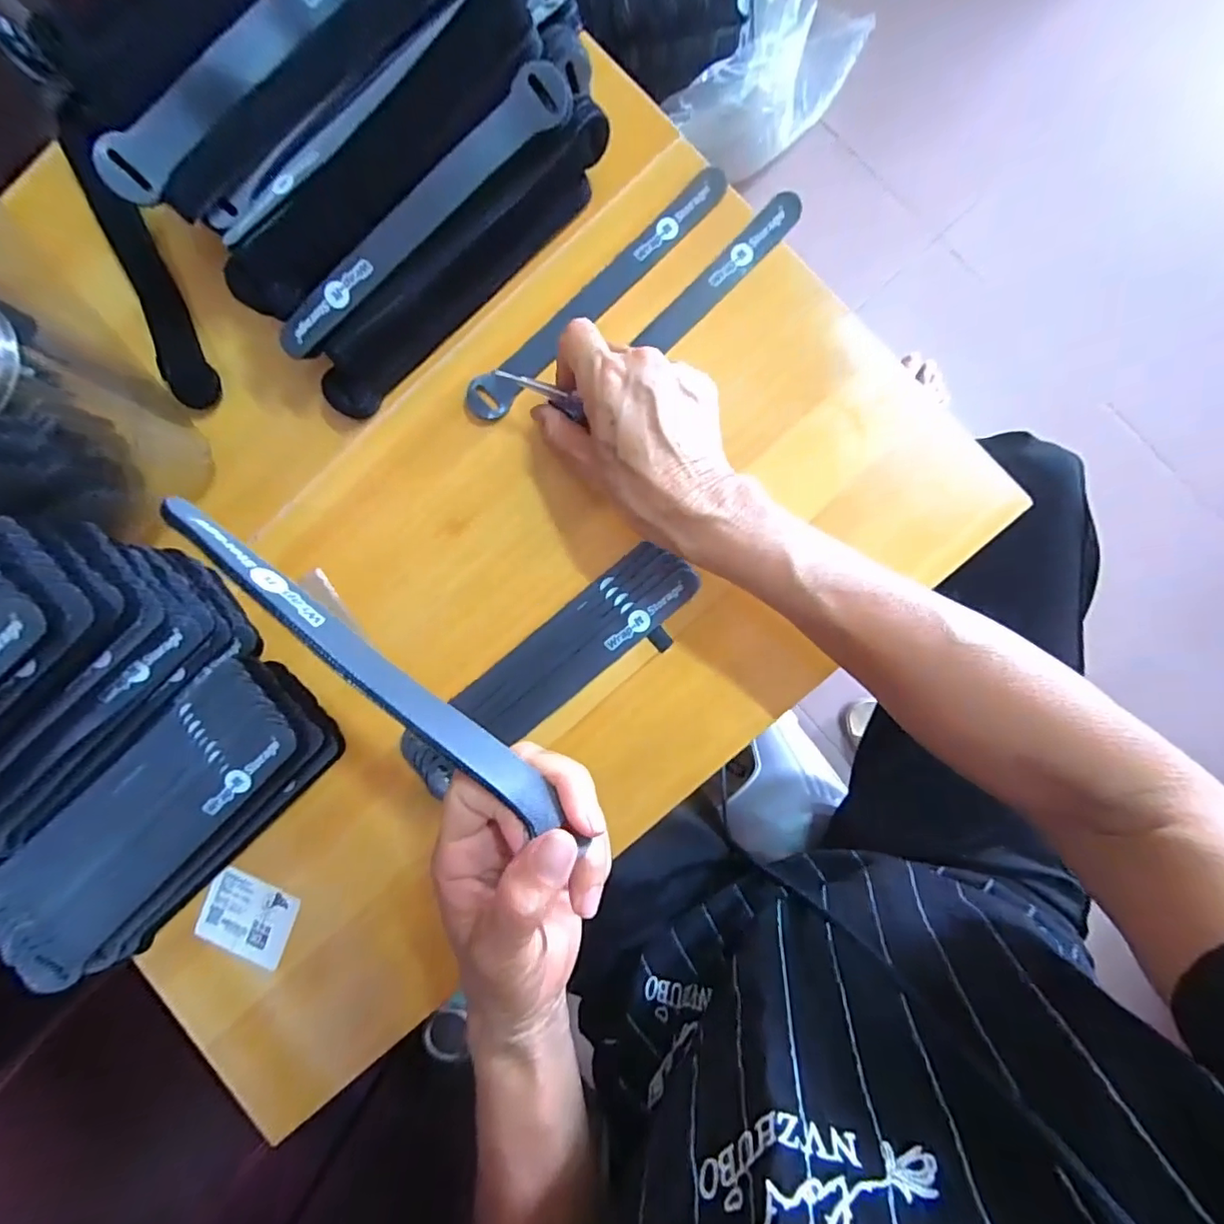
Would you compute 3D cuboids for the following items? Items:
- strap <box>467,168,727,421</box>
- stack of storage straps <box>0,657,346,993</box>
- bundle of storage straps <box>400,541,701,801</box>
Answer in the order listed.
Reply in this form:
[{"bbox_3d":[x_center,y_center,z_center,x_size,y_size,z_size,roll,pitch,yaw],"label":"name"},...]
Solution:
[{"bbox_3d":[-0.010,-0.190,0.340,0.196,0.012,0.024,-42,85,1],"label":"strap"},{"bbox_3d":[-0.256,0.117,0.330,0.204,0.051,0.080,-44,86,3],"label":"stack of storage straps"},{"bbox_3d":[-0.036,0.035,0.336,0.201,0.009,0.051,-39,86,3],"label":"bundle of storage straps"}]

